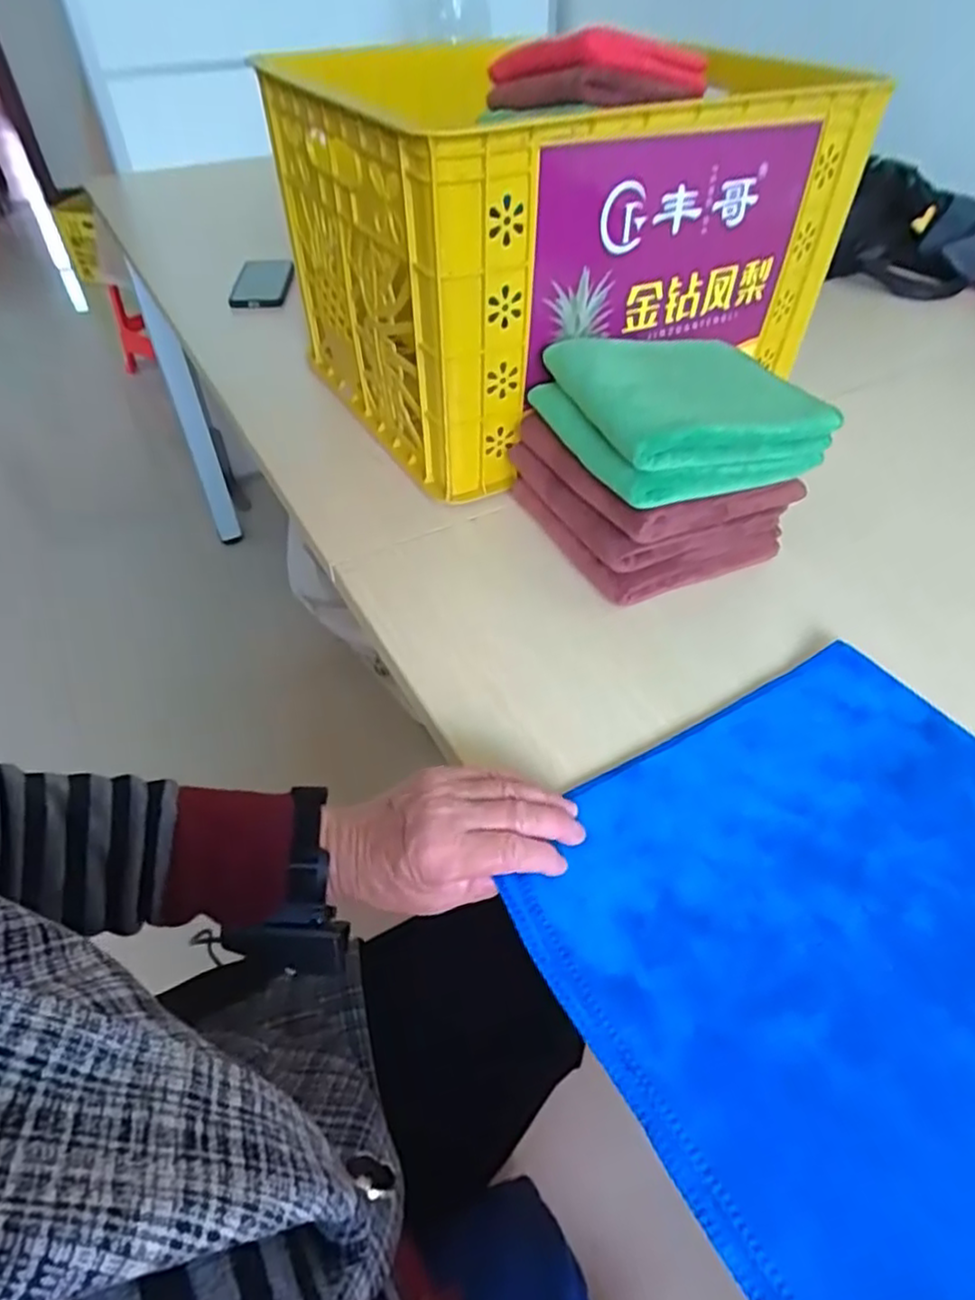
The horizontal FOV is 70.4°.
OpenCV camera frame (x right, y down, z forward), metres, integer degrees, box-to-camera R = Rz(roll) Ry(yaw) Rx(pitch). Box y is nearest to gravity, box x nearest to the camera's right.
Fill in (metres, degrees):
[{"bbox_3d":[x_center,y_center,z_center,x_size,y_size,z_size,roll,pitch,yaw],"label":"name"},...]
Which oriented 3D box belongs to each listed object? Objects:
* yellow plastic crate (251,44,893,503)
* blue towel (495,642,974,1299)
[{"bbox_3d":[0.047,-0.451,0.760,0.468,0.275,0.450,-24,51,-22],"label":"yellow plastic crate"},{"bbox_3d":[0.217,0.161,0.365,0.323,0.018,0.333,-22,52,-23],"label":"blue towel"}]

